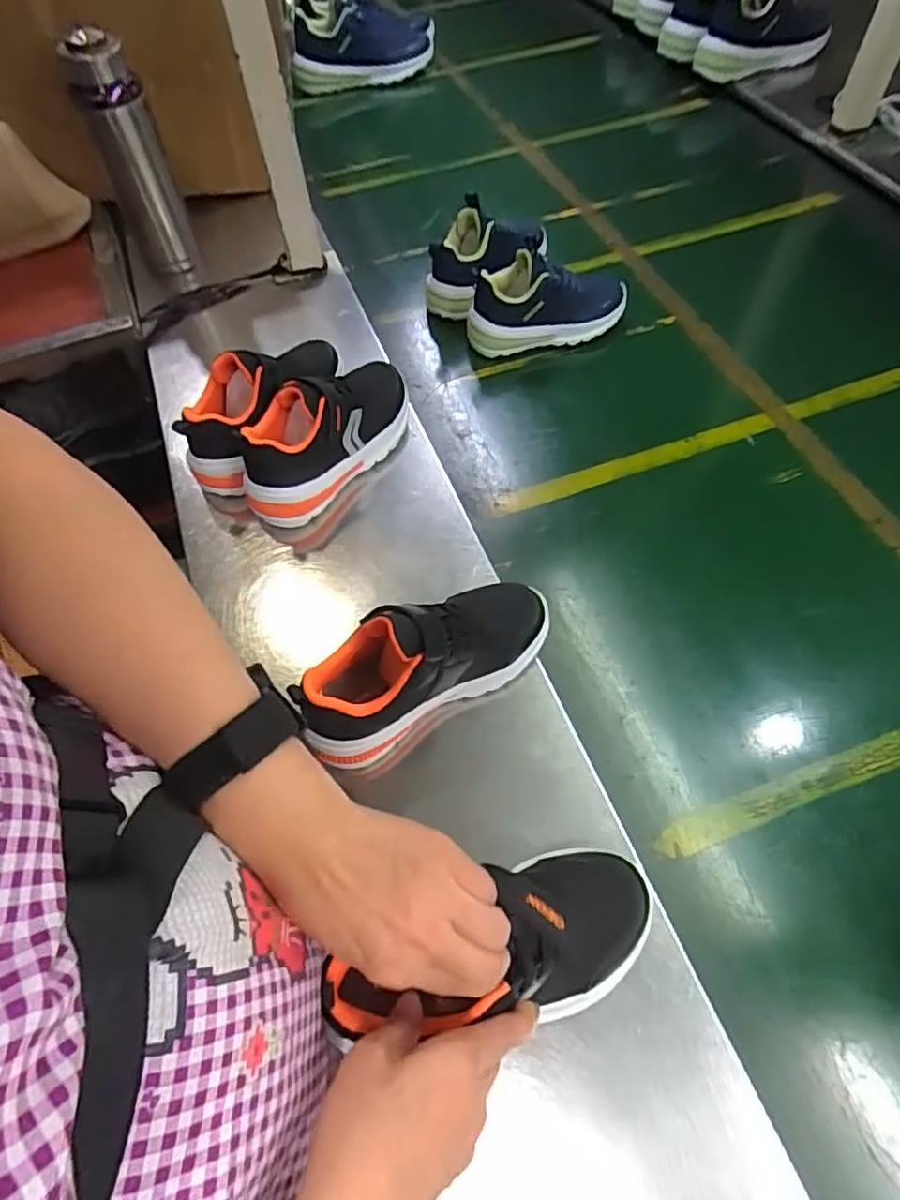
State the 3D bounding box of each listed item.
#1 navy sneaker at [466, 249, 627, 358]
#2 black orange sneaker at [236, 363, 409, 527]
[{"bbox_3d":[0.118,-0.369,0.764,0.196,0.097,0.082,-12,57,-5],"label":"navy sneaker"},{"bbox_3d":[-0.118,-0.165,0.604,0.074,0.102,0.208,34,65,21],"label":"black orange sneaker"}]

